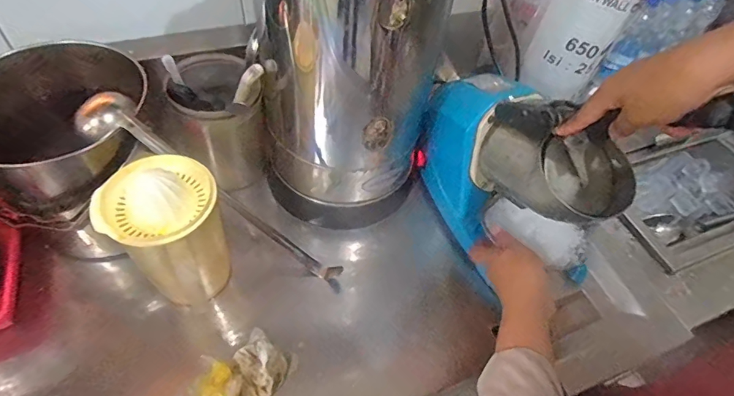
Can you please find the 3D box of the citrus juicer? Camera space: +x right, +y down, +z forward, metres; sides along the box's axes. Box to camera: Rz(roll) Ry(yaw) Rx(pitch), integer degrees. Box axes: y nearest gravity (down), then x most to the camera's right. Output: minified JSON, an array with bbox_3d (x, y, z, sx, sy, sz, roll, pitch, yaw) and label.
[{"bbox_3d":[-0.224,0.042,0.503,0.106,0.157,0.114,3,51,-3],"label":"citrus juicer"}]

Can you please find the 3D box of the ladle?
[{"bbox_3d":[-0.173,-0.003,0.539,0.354,0.038,0.048,39,46,-26],"label":"ladle"}]

